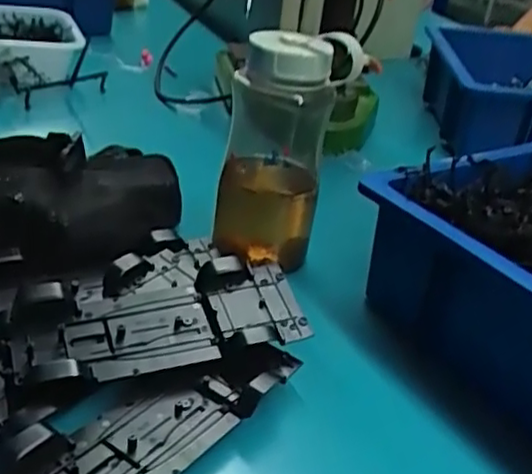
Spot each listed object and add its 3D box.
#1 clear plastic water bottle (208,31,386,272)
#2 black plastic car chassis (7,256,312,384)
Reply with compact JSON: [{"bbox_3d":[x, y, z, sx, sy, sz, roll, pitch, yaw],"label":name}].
[{"bbox_3d":[0.015,-0.077,0.590,0.107,0.206,0.086,5,31,-4],"label":"clear plastic water bottle"},{"bbox_3d":[-0.070,0.061,0.452,0.197,0.036,0.075,-7,34,-23],"label":"black plastic car chassis"}]

